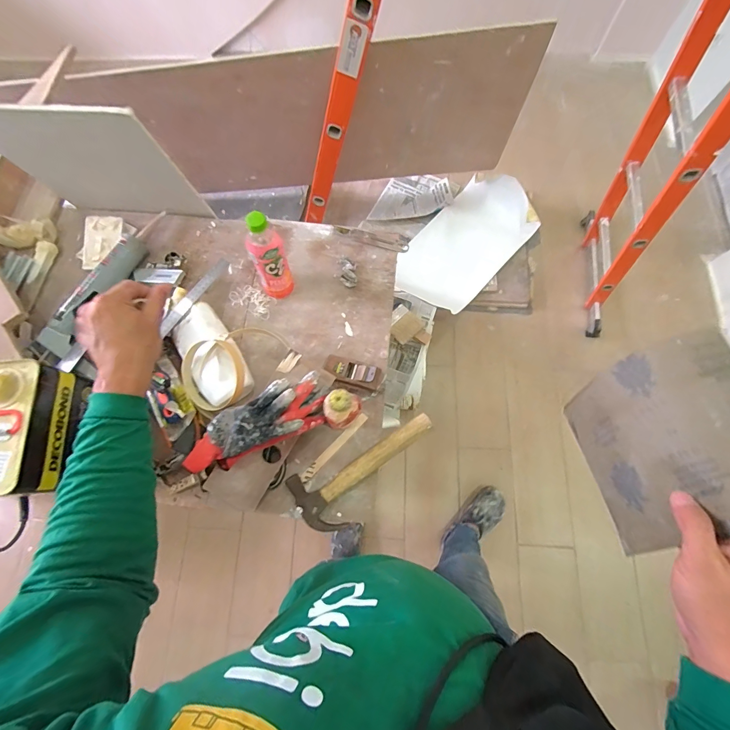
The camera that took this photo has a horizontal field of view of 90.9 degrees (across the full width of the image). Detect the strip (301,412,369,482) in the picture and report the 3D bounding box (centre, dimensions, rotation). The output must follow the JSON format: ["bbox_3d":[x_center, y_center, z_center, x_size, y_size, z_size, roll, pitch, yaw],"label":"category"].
[{"bbox_3d":[-0.056,0.153,0.671,0.018,0.010,0.162,42,78,12],"label":"strip"}]

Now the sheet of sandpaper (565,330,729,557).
[{"bbox_3d":[0.314,0.083,0.381,0.035,0.184,0.187,7,55,-22],"label":"sheet of sandpaper"}]

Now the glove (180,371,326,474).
[{"bbox_3d":[-0.182,0.099,0.604,0.251,0.073,0.088,-27,75,-7],"label":"glove"}]

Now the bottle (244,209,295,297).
[{"bbox_3d":[-0.179,-0.194,0.661,0.061,0.213,0.058,0,73,1],"label":"bottle"}]

